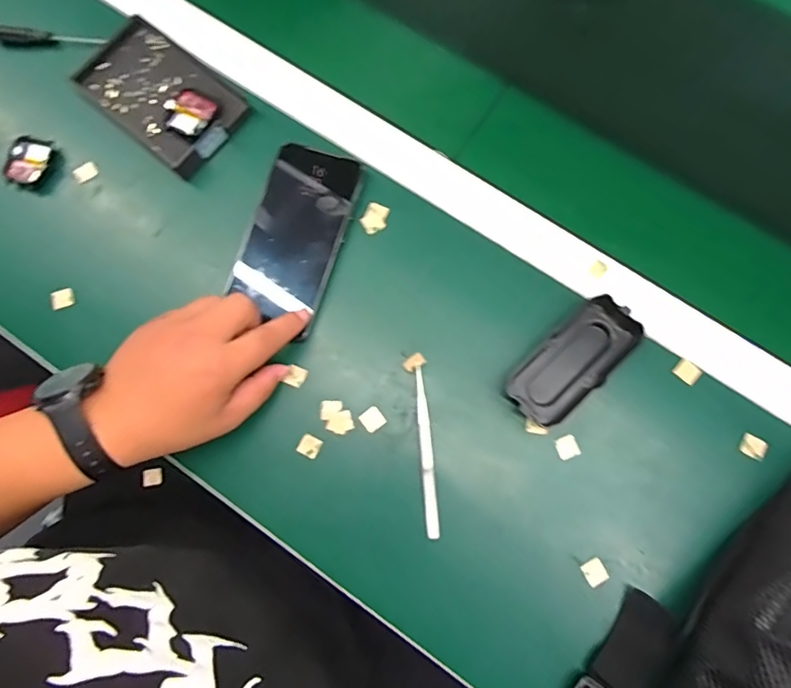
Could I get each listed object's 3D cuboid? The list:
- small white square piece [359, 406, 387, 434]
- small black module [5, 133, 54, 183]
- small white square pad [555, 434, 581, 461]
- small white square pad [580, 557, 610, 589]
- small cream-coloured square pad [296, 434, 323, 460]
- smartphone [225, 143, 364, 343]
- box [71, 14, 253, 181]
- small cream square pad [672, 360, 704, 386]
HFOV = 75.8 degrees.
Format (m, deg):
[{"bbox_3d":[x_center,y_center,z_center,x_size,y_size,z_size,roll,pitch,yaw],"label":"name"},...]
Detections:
[{"bbox_3d":[-0.018,0.060,0.406,0.017,0.004,0.018,-37,81,-6],"label":"small white square piece"},{"bbox_3d":[-0.327,-0.164,0.454,0.037,0.010,0.043,4,79,2],"label":"small black module"},{"bbox_3d":[0.135,0.082,0.399,0.017,0.004,0.017,-22,79,-3],"label":"small white square pad"},{"bbox_3d":[0.150,0.172,0.381,0.016,0.004,0.018,-27,80,-4],"label":"small white square pad"},{"bbox_3d":[-0.068,0.081,0.403,0.017,0.004,0.016,27,81,6],"label":"small cream-coloured square pad"},{"bbox_3d":[-0.083,-0.094,0.426,0.076,0.008,0.145,19,84,2],"label":"smartphone"},{"bbox_3d":[-0.208,-0.223,0.454,0.140,0.026,0.087,40,82,8],"label":"box"},{"bbox_3d":[0.234,0.022,0.405,0.019,0.004,0.015,38,82,8],"label":"small cream square pad"}]

